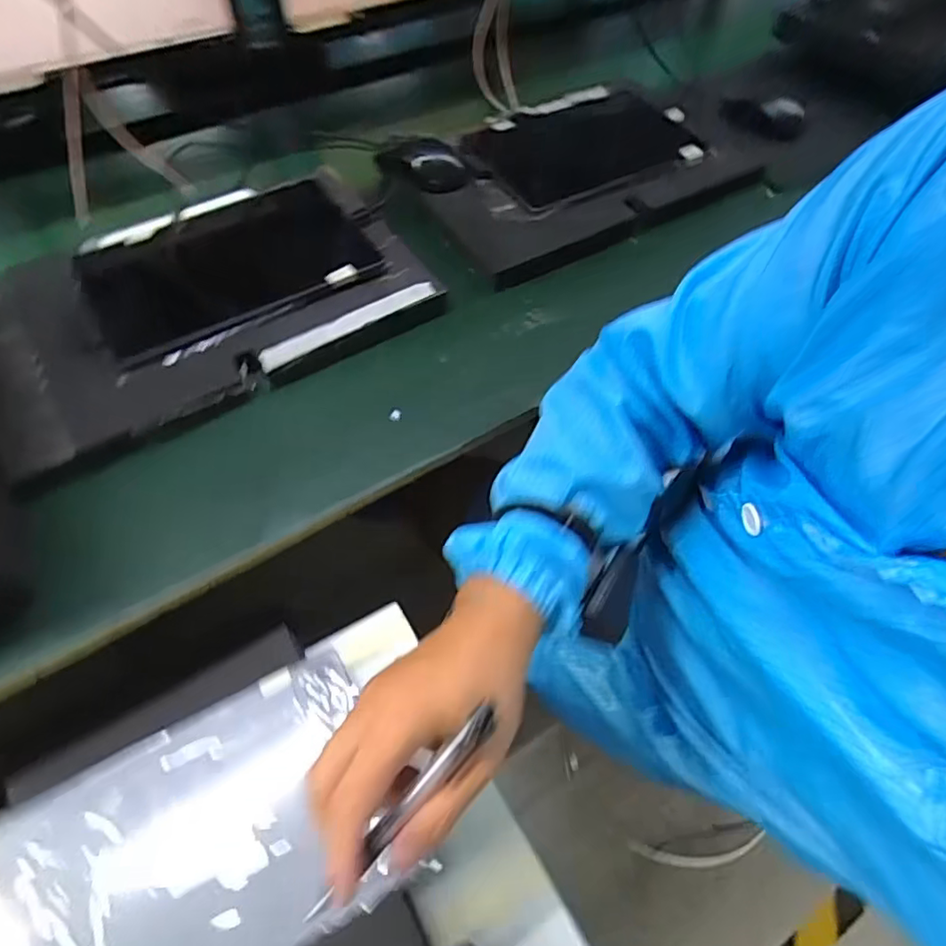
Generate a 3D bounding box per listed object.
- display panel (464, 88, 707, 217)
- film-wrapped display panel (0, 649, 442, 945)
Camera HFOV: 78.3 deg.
[{"bbox_3d":[0.131,-0.404,0.722,0.264,0.033,0.193,-24,58,-16],"label":"display panel"},{"bbox_3d":[-0.183,0.254,0.398,0.245,0.010,0.173,-25,58,-17],"label":"film-wrapped display panel"}]

